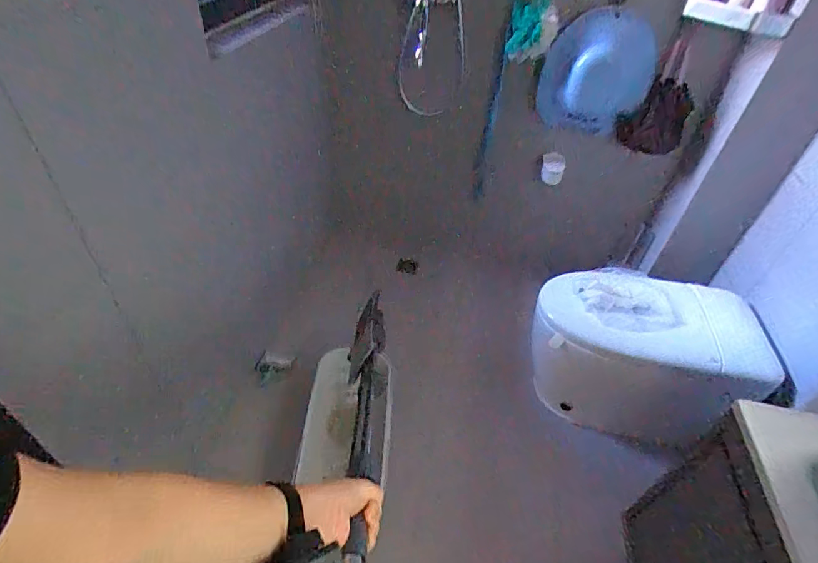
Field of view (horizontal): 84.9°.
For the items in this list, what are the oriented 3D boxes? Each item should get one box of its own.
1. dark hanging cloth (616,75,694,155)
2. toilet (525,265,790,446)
[{"bbox_3d":[0.818,-0.542,1.499,0.215,0.234,0.036,12,43,7],"label":"dark hanging cloth"},{"bbox_3d":[0.722,0.239,1.460,0.625,0.414,0.371,10,43,5],"label":"toilet"}]

